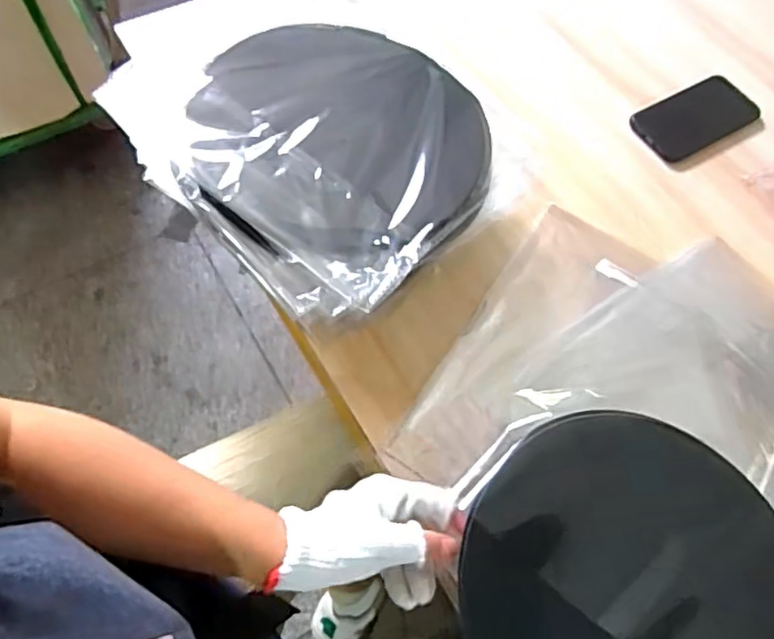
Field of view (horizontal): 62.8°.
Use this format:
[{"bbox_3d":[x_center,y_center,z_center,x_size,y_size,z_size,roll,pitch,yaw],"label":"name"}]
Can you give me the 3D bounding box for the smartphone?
[{"bbox_3d":[0.362,-0.237,0.741,0.159,0.007,0.075,-26,68,-16],"label":"smartphone"}]

